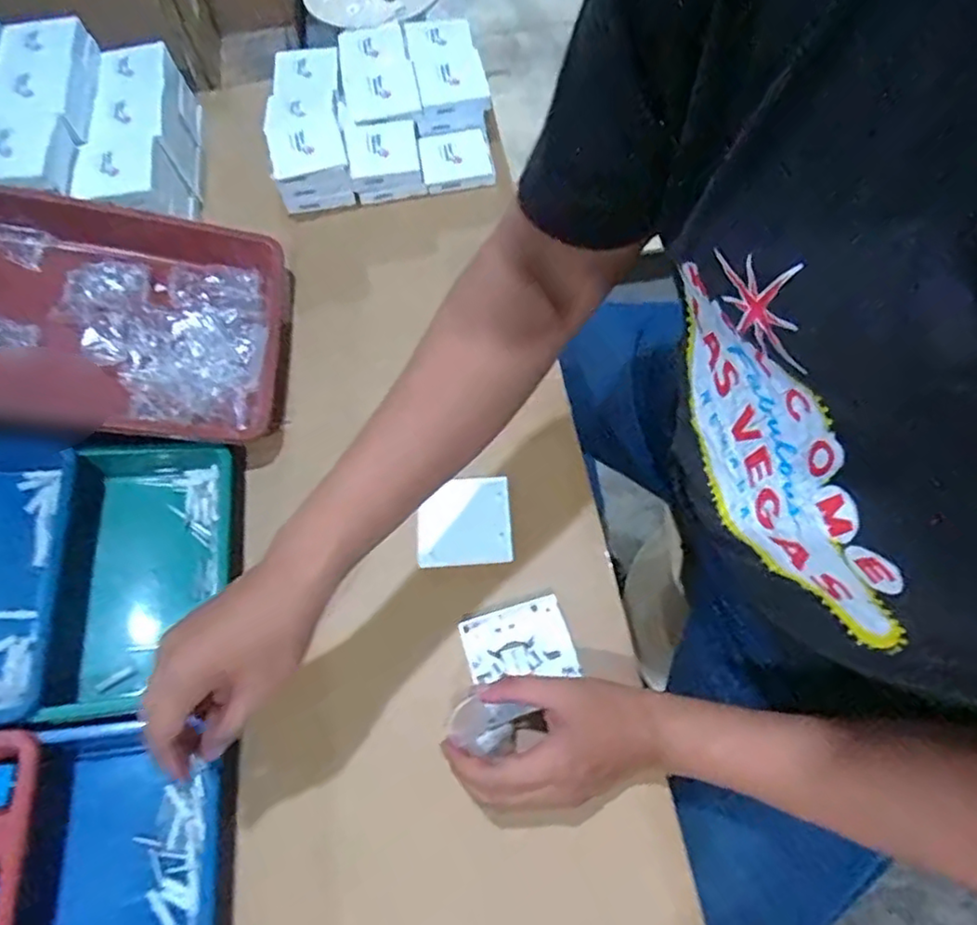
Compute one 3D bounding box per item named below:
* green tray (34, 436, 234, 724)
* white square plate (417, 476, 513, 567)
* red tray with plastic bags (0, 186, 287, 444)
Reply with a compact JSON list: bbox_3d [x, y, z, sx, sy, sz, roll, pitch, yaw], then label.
[{"bbox_3d":[-0.303,0.099,0.560,0.136,0.062,0.238,-5,63,0],"label":"green tray"},{"bbox_3d":[-0.023,0.054,0.596,0.087,0.006,0.085,-4,63,0],"label":"white square plate"},{"bbox_3d":[-0.397,-0.147,0.636,0.364,0.063,0.270,7,66,-24],"label":"red tray with plastic bags"}]

